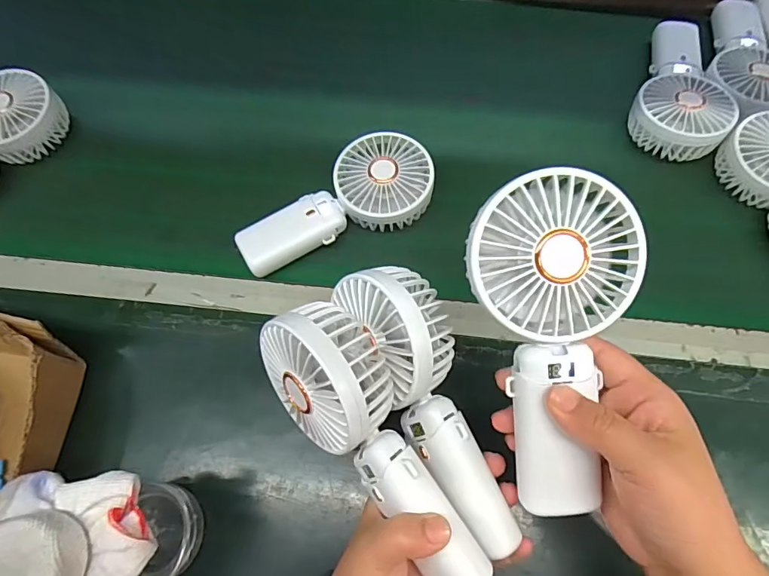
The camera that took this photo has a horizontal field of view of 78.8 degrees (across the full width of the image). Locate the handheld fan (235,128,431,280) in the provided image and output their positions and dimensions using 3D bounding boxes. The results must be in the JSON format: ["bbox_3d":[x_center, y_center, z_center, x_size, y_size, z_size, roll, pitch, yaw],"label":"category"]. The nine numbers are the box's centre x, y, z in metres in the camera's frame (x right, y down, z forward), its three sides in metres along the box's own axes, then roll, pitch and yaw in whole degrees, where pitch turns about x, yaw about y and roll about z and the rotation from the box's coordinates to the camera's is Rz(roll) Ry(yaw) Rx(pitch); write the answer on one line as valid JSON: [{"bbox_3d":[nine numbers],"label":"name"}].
[{"bbox_3d":[-0.045,-0.082,0.423,0.186,0.038,0.088,-19,68,-7],"label":"handheld fan"}]

